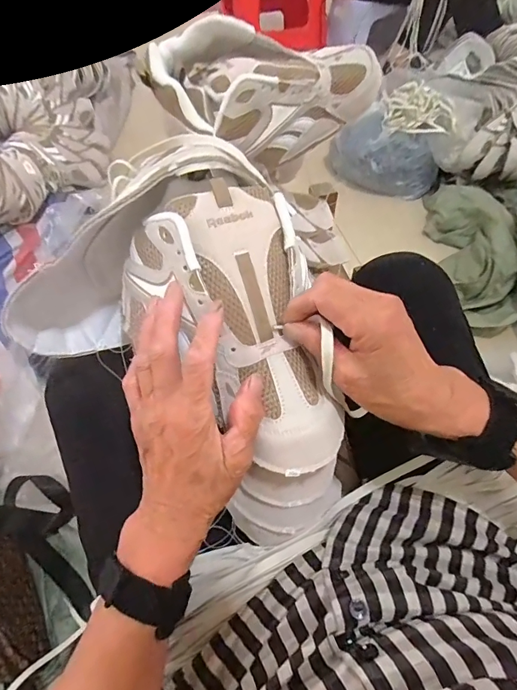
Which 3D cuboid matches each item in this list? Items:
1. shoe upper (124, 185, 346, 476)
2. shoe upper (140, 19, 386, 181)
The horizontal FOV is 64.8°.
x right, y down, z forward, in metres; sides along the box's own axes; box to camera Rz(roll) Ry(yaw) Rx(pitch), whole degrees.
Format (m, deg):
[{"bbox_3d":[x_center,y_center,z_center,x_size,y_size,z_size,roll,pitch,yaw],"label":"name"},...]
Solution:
[{"bbox_3d":[-0.010,-0.009,0.304,0.132,0.059,0.208,-25,84,-15],"label":"shoe upper"},{"bbox_3d":[0.008,-0.264,0.426,0.233,0.104,0.122,-34,63,-20],"label":"shoe upper"}]

